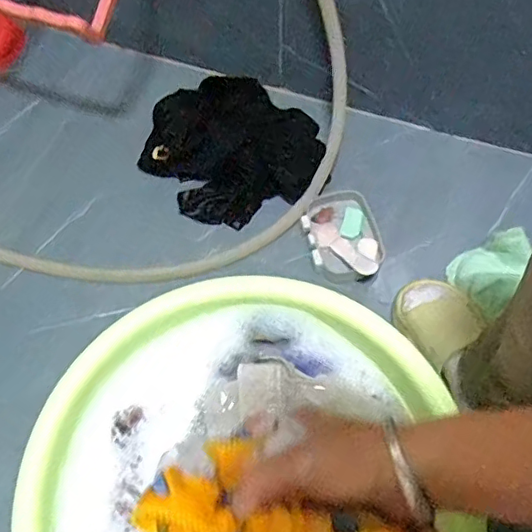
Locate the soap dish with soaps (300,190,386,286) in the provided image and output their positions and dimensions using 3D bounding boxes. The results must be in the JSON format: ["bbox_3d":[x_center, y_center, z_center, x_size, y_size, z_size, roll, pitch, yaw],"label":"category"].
[{"bbox_3d":[0.106,-0.044,0.761,0.099,0.031,0.143,-13,65,-5],"label":"soap dish with soaps"}]

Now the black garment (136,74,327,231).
[{"bbox_3d":[-0.061,-0.174,0.818,0.254,0.070,0.201,40,72,18],"label":"black garment"}]

